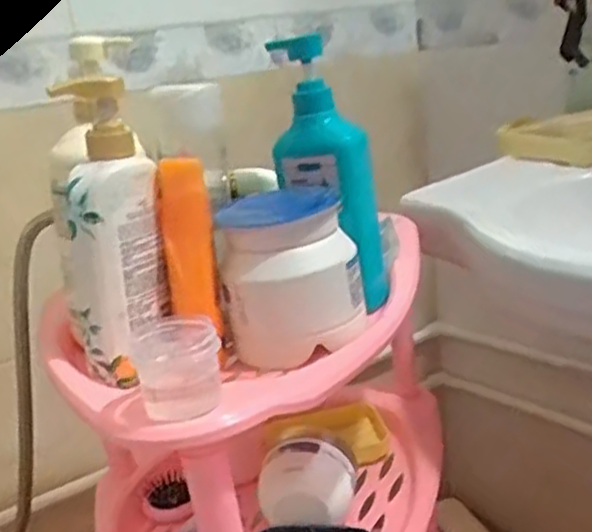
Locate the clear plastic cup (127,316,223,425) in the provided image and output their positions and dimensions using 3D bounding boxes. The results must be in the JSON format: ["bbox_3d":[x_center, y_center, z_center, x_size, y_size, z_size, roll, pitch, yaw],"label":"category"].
[{"bbox_3d":[-0.072,0.062,0.465,0.050,0.049,0.045,-10,18,-11],"label":"clear plastic cup"}]

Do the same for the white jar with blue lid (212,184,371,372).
[{"bbox_3d":[-0.004,0.005,0.598,0.112,0.118,0.109,-7,18,-2],"label":"white jar with blue lid"}]

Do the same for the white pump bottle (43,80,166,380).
[{"bbox_3d":[-0.135,-0.021,0.562,0.044,0.198,0.092,8,23,37],"label":"white pump bottle"}]

